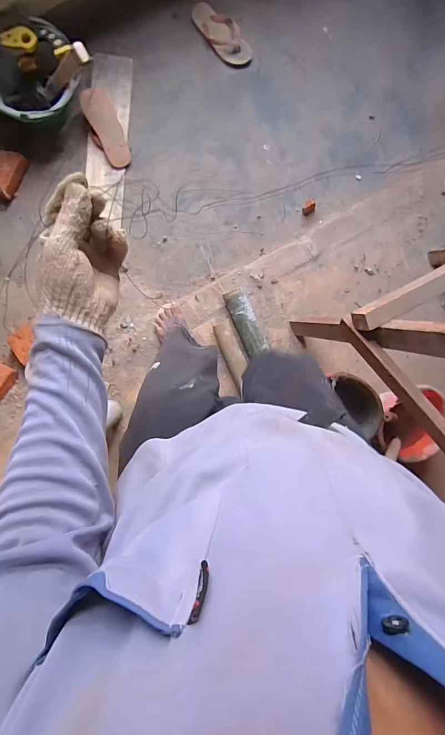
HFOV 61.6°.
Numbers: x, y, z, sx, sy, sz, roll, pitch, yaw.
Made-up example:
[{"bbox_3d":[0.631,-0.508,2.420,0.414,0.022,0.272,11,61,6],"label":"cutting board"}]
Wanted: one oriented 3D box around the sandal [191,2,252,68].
[{"bbox_3d":[0.001,-1.060,1.189,0.096,0.047,0.217,-43,98,0],"label":"sandal"}]

